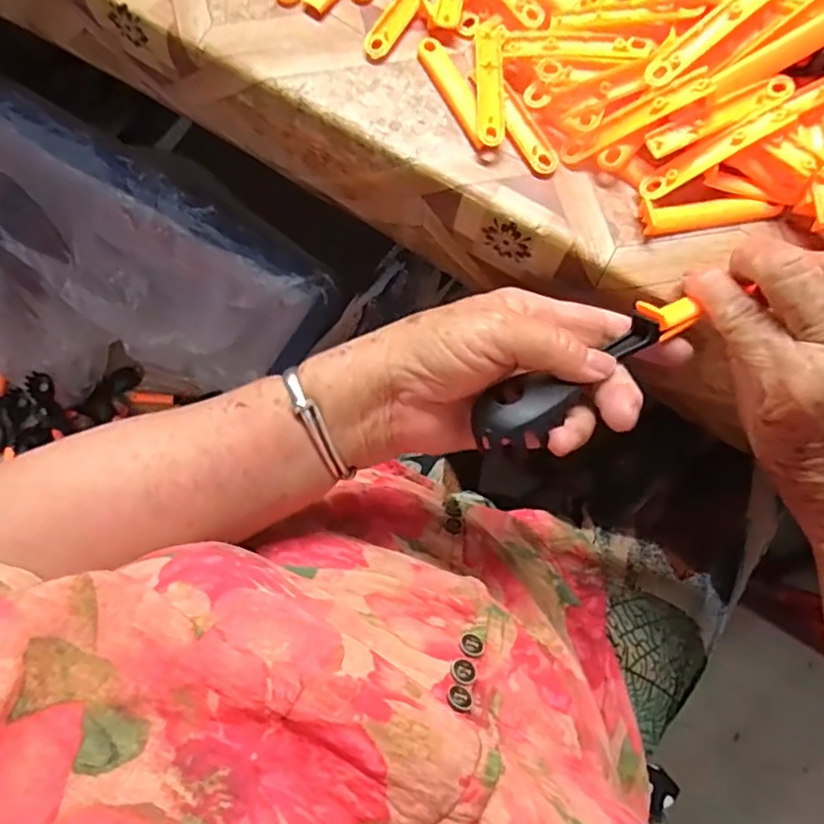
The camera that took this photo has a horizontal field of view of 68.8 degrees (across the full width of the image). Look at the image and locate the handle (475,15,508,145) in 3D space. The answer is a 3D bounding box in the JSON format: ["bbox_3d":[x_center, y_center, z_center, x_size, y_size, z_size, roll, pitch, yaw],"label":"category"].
[{"bbox_3d":[0.044,-0.182,0.330,0.016,0.007,0.080,0,77,1],"label":"handle"}]

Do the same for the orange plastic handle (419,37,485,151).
[{"bbox_3d":[0.024,-0.177,0.332,0.012,0.005,0.074,-26,78,-5],"label":"orange plastic handle"}]

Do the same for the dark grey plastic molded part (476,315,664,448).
[{"bbox_3d":[0.071,-0.014,0.281,0.099,0.027,0.032,-32,79,-14],"label":"dark grey plastic molded part"}]

